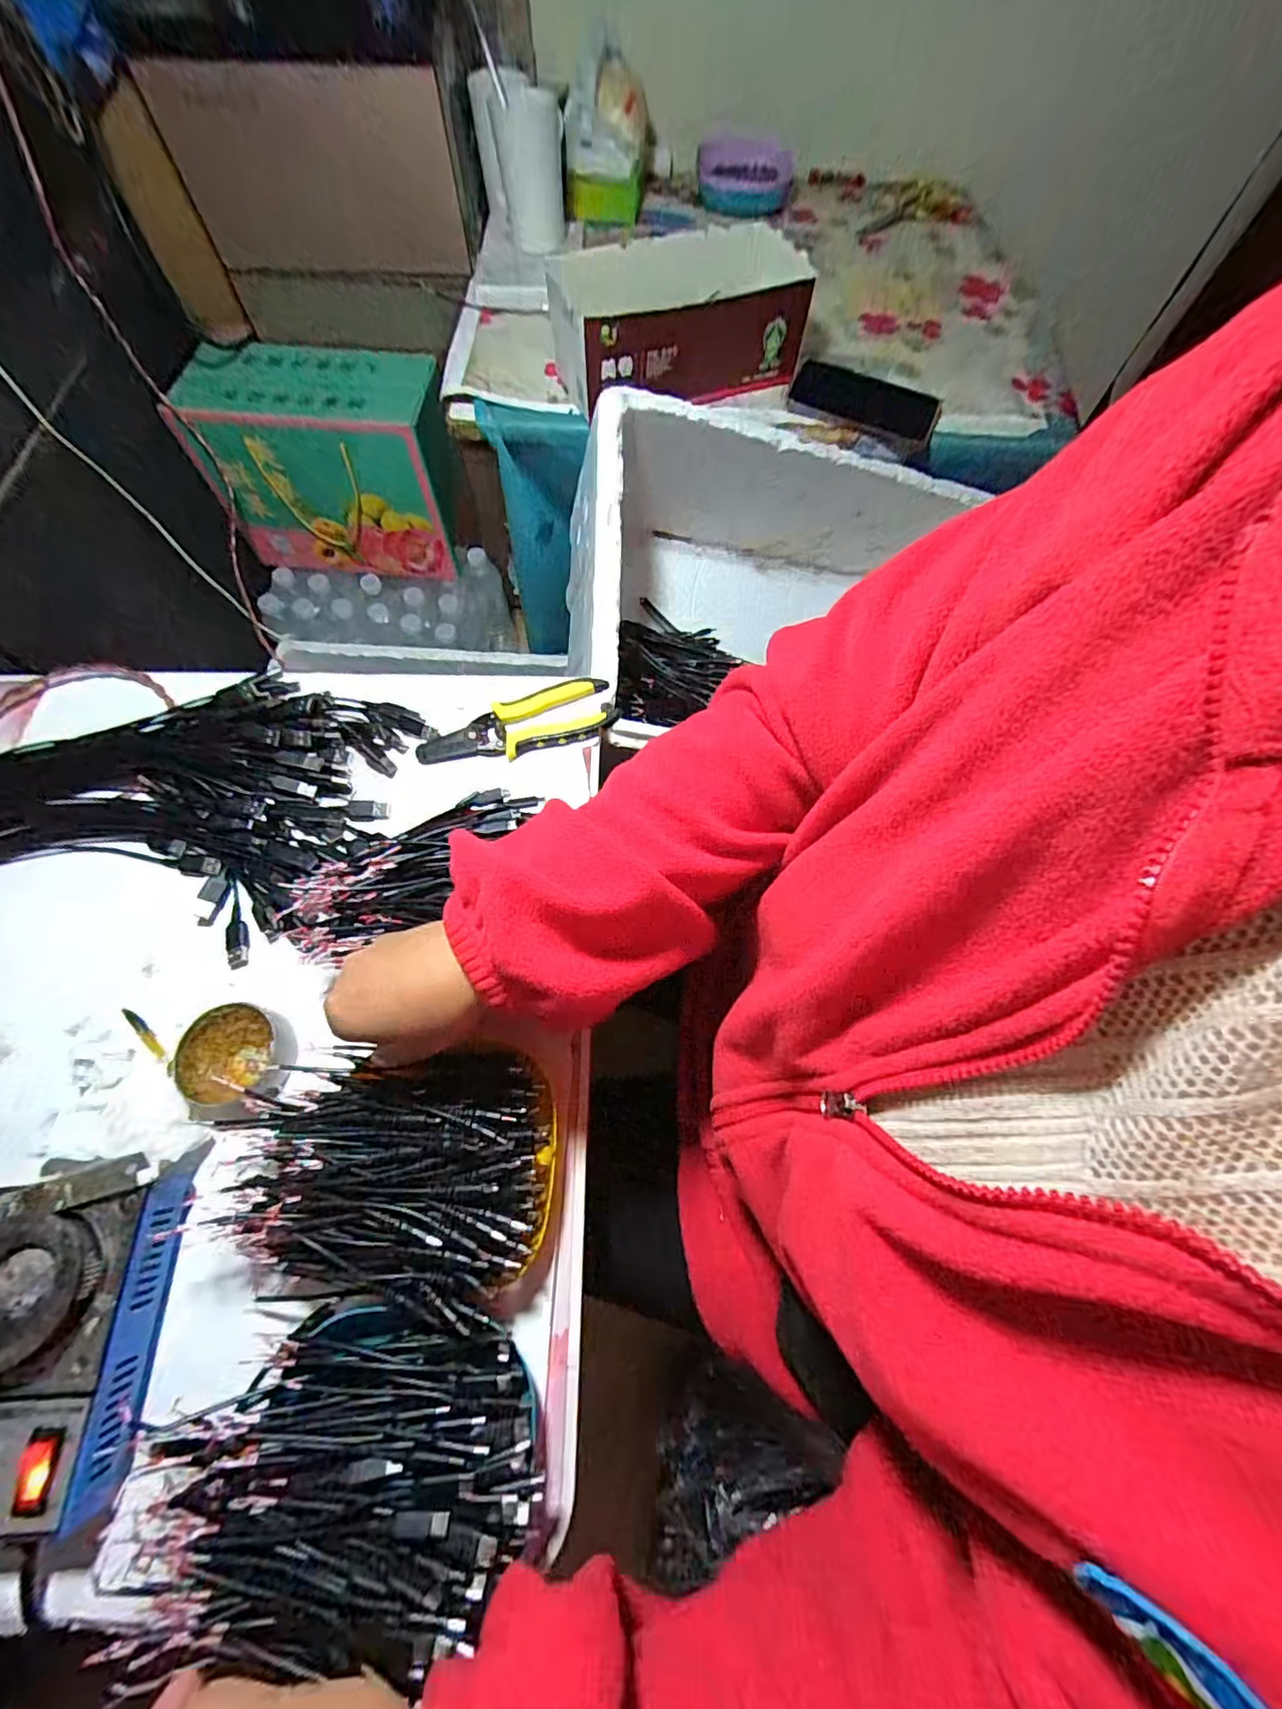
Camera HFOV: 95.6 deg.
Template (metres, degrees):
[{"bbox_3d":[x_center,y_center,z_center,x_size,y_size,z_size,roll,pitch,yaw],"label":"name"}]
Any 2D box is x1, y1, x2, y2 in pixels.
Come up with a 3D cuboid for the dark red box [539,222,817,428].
[{"bbox_3d":[0.041,-0.576,0.632,0.269,0.107,0.141,-23,70,-12],"label":"dark red box"}]

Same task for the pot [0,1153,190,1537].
[{"bbox_3d":[-0.319,0.259,0.318,0.135,0.061,0.163,-2,67,-3],"label":"pot"}]

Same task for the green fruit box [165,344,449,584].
[{"bbox_3d":[-0.445,-0.565,0.867,0.321,0.245,0.133,4,67,-1],"label":"green fruit box"}]

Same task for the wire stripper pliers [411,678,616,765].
[{"bbox_3d":[-0.104,-0.112,0.499,0.171,0.017,0.058,-16,69,-9],"label":"wire stripper pliers"}]

